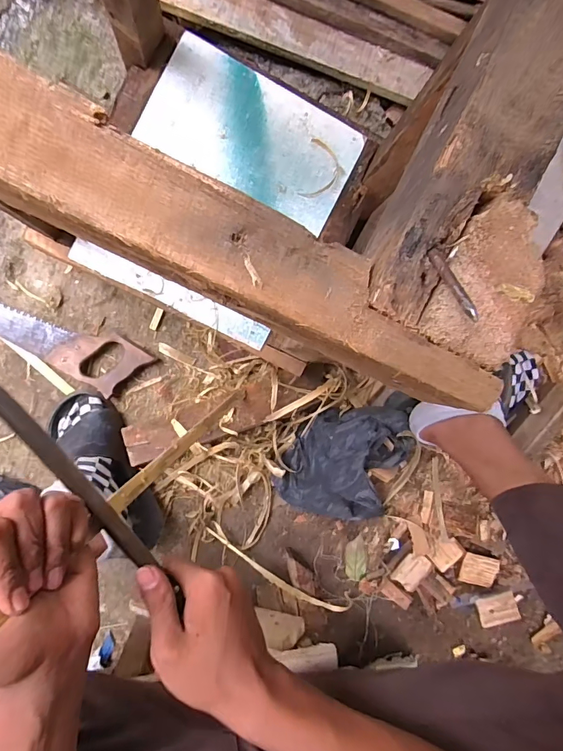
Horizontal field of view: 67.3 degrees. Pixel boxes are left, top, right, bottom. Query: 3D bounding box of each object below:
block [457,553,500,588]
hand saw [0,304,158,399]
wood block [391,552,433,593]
[{"bbox_3d":[0.355,0.353,0.758,0.064,0.015,0.055,16,91,-6],"label":"block"},{"bbox_3d":[-0.417,-0.097,0.664,0.429,0.029,0.092,29,89,-6],"label":"hand saw"},{"bbox_3d":[0.232,0.347,0.753,0.055,0.011,0.063,36,89,-6],"label":"wood block"}]

